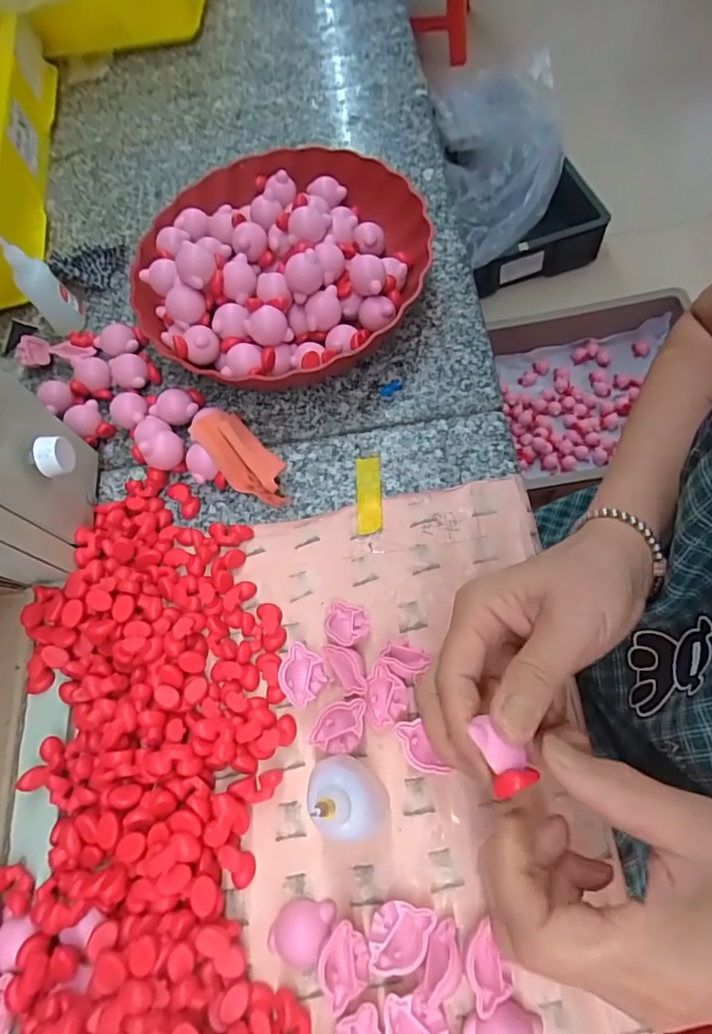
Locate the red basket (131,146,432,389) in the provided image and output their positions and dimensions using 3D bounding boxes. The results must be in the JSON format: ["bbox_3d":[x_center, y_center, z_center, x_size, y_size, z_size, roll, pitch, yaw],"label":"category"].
[{"bbox_3d":[-0.066,-0.215,0.446,0.222,0.062,0.241,-3,67,7],"label":"red basket"}]

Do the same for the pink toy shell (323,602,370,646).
[{"bbox_3d":[-0.006,0.069,0.342,0.031,0.009,0.031,12,40,13],"label":"pink toy shell"}]

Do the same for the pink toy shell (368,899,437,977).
[{"bbox_3d":[0.022,0.215,0.278,0.030,0.016,0.031,-3,67,7],"label":"pink toy shell"}]

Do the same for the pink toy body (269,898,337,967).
[{"bbox_3d":[-0.029,0.217,0.287,0.029,0.012,0.031,-3,67,7],"label":"pink toy body"}]

